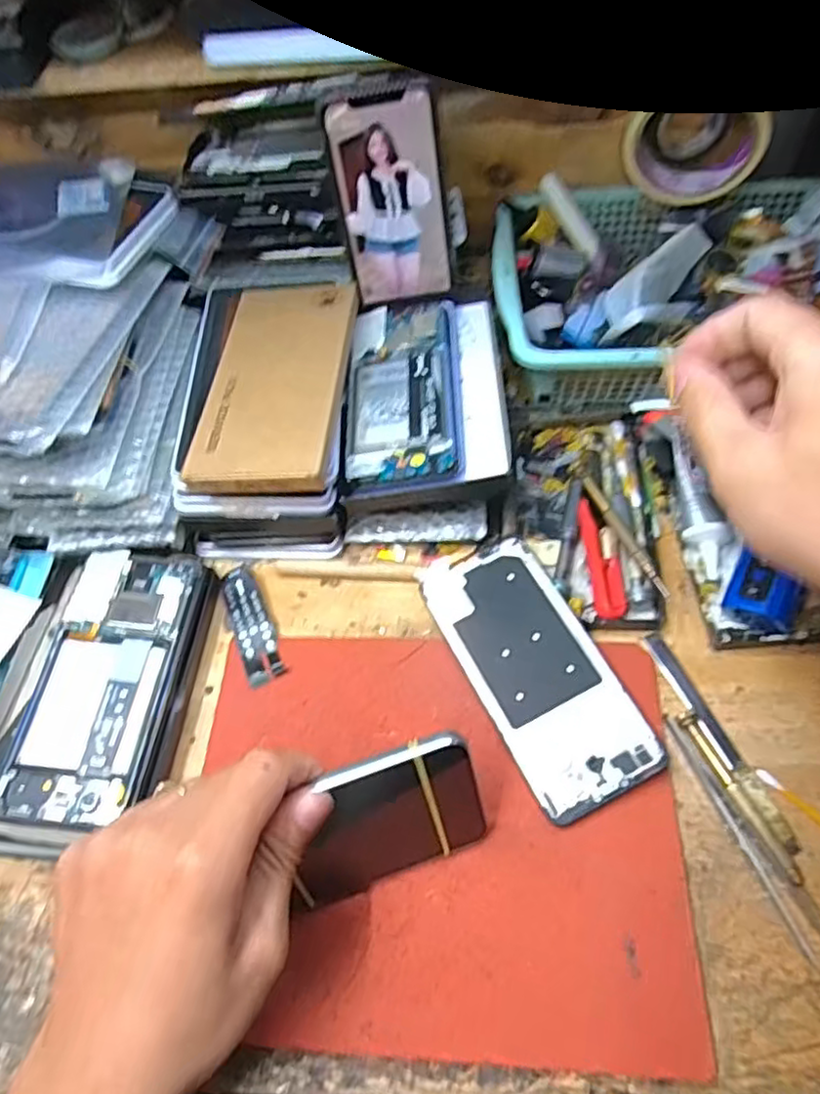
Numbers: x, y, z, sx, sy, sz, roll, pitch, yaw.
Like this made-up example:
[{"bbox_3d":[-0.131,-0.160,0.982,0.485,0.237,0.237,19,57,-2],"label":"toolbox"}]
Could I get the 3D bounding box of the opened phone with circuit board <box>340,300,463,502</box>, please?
[{"bbox_3d":[-0.005,-0.107,0.442,0.076,0.016,0.160,-3,58,3],"label":"opened phone with circuit board"}]

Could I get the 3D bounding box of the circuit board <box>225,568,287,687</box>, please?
[{"bbox_3d":[-0.101,0.049,0.426,0.026,0.005,0.082,-21,58,-8],"label":"circuit board"}]

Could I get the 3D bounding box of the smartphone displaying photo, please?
[{"bbox_3d":[-0.012,-0.232,0.450,0.069,0.129,0.007,-8,45,5],"label":"smartphone displaying photo"}]

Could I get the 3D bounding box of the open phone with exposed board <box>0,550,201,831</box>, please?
[{"bbox_3d":[-0.176,0.074,0.384,0.072,0.010,0.159,6,60,1],"label":"open phone with exposed board"}]

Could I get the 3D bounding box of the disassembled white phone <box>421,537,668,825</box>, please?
[{"bbox_3d":[0.072,0.067,0.378,0.073,0.005,0.158,-24,59,-10],"label":"disassembled white phone"}]

